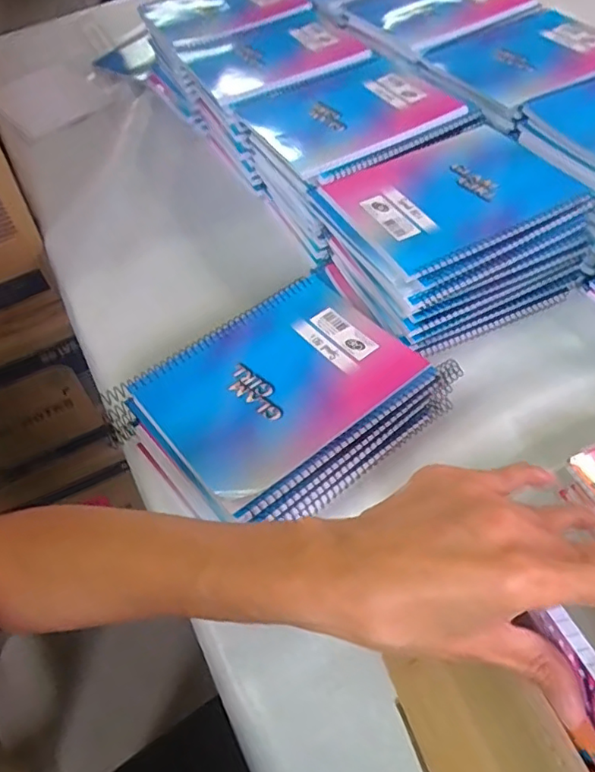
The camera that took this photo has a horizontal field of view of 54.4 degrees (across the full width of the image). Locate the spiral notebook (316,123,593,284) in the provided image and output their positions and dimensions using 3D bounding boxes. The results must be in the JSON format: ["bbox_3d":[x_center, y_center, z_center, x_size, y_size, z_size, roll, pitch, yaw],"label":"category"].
[{"bbox_3d":[0.142,-0.175,0.528,0.193,0.016,0.148,-25,55,-14],"label":"spiral notebook"}]

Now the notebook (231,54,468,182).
[{"bbox_3d":[0.046,-0.292,0.600,0.198,0.017,0.172,-27,55,-15],"label":"notebook"}]

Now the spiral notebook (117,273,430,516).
[{"bbox_3d":[-0.014,-0.007,0.464,0.196,0.013,0.146,-36,58,-21],"label":"spiral notebook"}]

